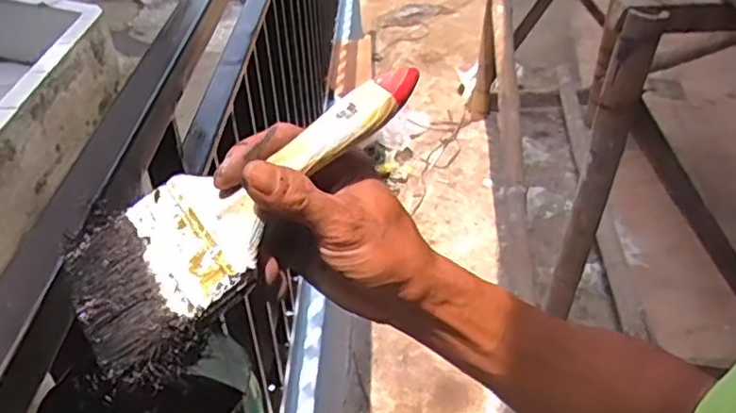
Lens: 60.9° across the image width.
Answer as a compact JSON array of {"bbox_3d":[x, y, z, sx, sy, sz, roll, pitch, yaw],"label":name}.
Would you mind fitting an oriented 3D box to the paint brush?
[{"bbox_3d":[-0.062,-0.009,0.317,0.197,0.016,0.097,-43,50,-14],"label":"paint brush"}]

